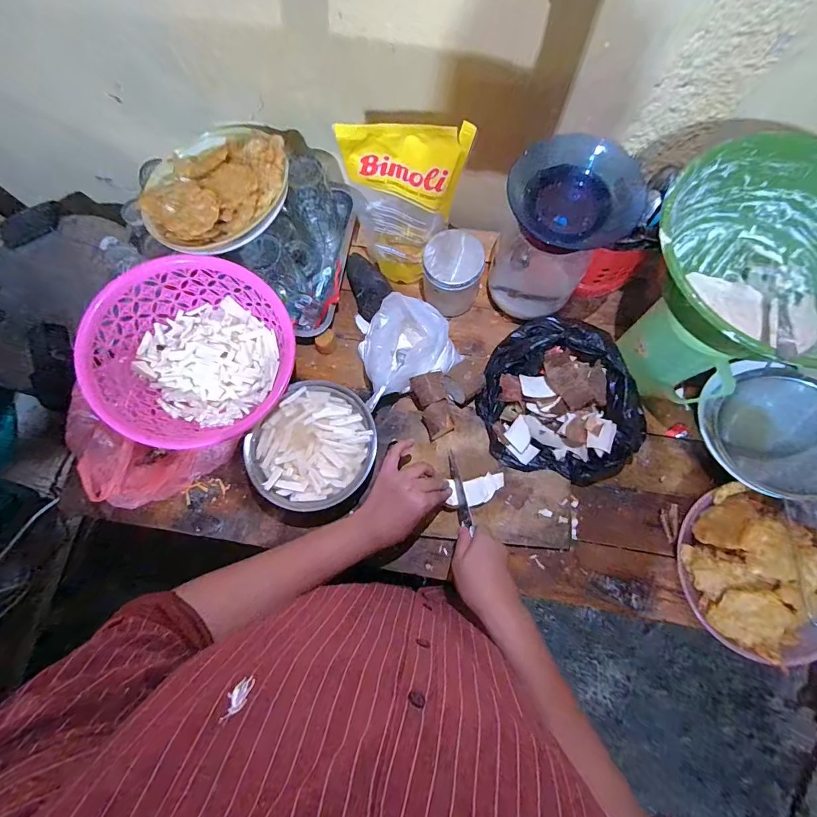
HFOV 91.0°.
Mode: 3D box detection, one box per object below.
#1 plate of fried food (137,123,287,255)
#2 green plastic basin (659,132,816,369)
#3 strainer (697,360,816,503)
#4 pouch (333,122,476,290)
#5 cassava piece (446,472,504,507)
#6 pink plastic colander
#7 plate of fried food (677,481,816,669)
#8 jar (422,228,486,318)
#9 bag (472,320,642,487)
[{"bbox_3d":[-0.278,-0.321,0.572,0.194,0.042,0.209,0,76,1],"label":"plate of fried food"},{"bbox_3d":[0.358,-0.147,0.403,0.238,0.086,0.219,0,76,1],"label":"green plastic basin"},{"bbox_3d":[0.493,0.038,0.543,0.197,0.066,0.158,36,79,9],"label":"strainer"},{"bbox_3d":[-0.006,-0.270,0.561,0.146,0.242,0.057,14,77,5],"label":"pouch"},{"bbox_3d":[0.094,0.113,0.563,0.093,0.020,0.043,-15,75,-22],"label":"cassava piece"},{"bbox_3d":[-0.289,-0.074,0.560,0.252,0.103,0.252,0,76,1],"label":"pink plastic colander"},{"bbox_3d":[0.457,0.207,0.504,0.192,0.077,0.204,0,76,1],"label":"plate of fried food"},{"bbox_3d":[0.068,-0.205,0.623,0.085,0.102,0.085,0,76,1],"label":"jar"},{"bbox_3d":[0.228,-0.013,0.570,0.235,0.089,0.208,14,77,5],"label":"bag"}]

